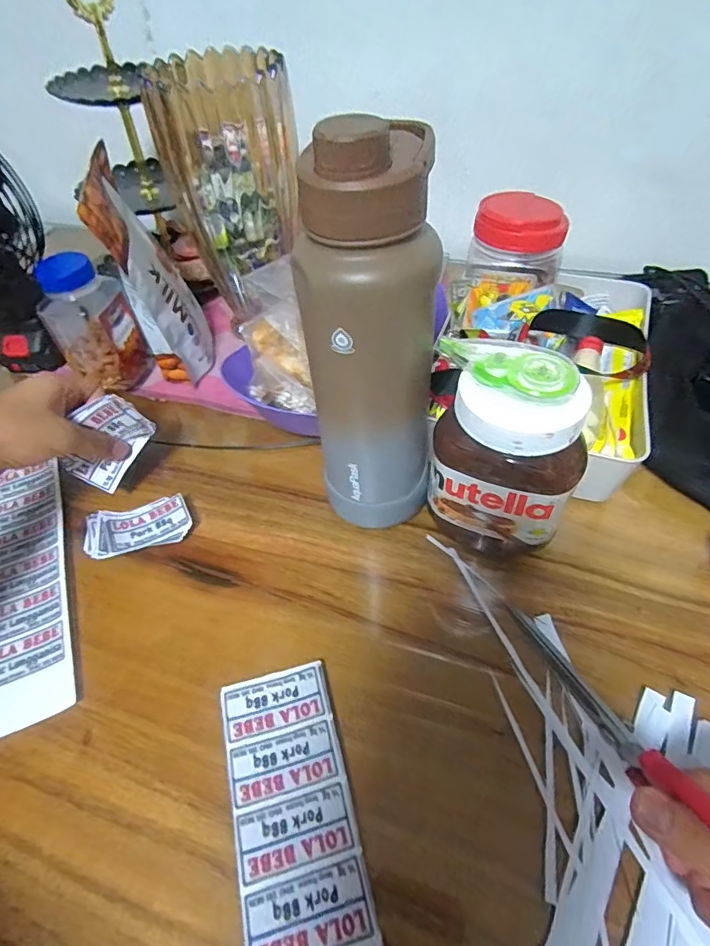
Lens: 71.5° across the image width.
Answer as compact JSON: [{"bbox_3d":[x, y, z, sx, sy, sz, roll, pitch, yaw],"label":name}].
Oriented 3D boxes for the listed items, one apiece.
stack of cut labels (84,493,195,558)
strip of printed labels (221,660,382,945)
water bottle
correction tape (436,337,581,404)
[{"bbox_3d":[-0.199,0.050,0.455,0.092,0.020,0.046,-16,52,-9],"label":"stack of cut labels"},{"bbox_3d":[-0.024,0.255,0.280,0.071,0.009,0.278,-14,51,-7],"label":"strip of printed labels"},{"bbox_3d":[0.013,-0.070,0.353,0.083,0.305,0.067,-2,51,3],"label":"water bottle"},{"bbox_3d":[0.100,-0.069,0.324,0.087,0.014,0.036,20,86,25],"label":"correction tape"}]

